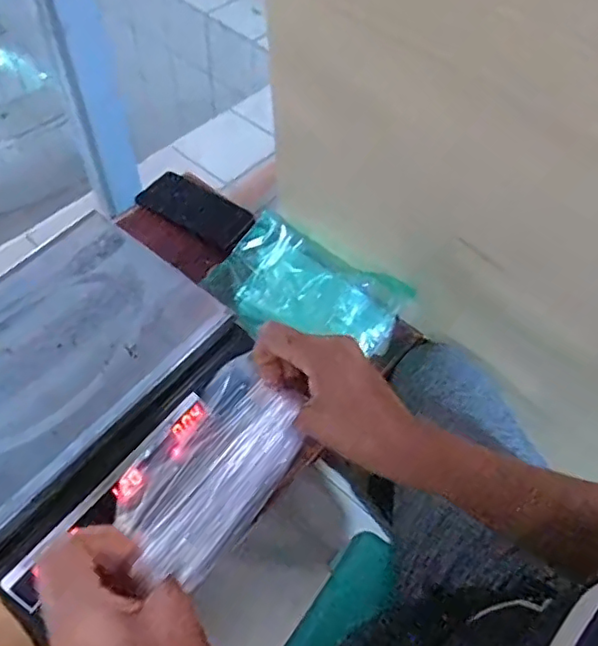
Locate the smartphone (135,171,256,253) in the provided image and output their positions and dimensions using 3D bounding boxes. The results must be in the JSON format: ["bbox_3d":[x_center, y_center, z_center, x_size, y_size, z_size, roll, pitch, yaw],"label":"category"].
[{"bbox_3d":[-0.144,-0.162,0.842,0.153,0.016,0.074,33,76,4],"label":"smartphone"}]

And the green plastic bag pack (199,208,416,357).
[{"bbox_3d":[-0.001,-0.034,0.739,0.248,0.071,0.147,38,62,20],"label":"green plastic bag pack"}]

